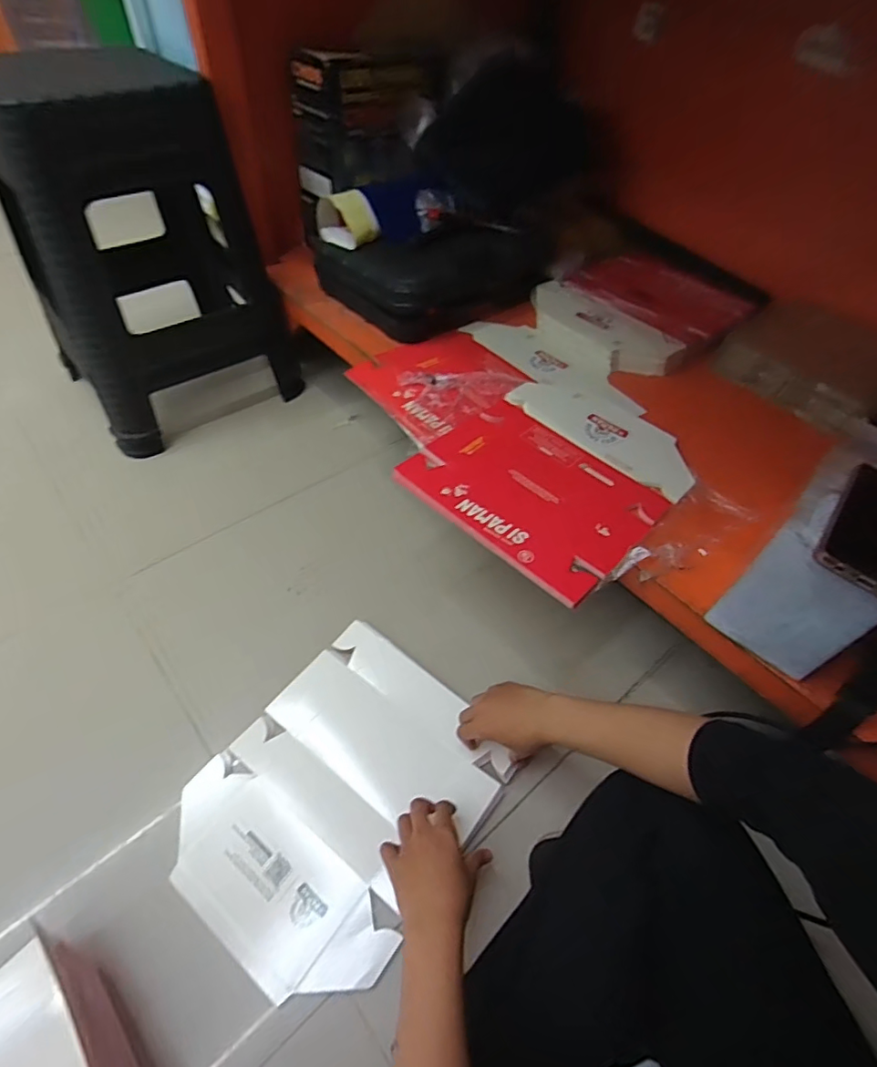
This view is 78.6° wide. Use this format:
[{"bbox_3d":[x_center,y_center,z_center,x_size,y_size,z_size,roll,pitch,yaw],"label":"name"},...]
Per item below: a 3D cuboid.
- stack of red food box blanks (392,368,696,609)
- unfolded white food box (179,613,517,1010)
[{"bbox_3d":[0.176,-0.104,0.712,0.277,0.022,0.380,38,57,23],"label":"stack of red food box blanks"},{"bbox_3d":[-0.110,0.301,0.628,0.281,0.032,0.337,33,56,20],"label":"unfolded white food box"}]

